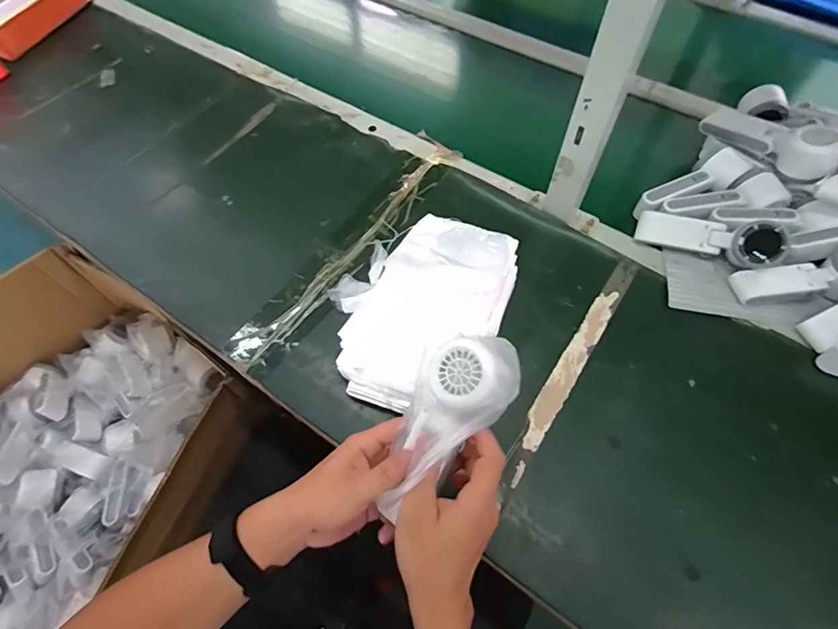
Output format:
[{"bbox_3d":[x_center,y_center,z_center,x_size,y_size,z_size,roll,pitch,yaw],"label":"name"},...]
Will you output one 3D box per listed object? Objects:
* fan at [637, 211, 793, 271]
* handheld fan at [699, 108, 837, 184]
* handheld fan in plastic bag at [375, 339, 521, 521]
[{"bbox_3d":[0.367,-0.100,0.564,0.164,0.050,0.050,21,67,12],"label":"fan"},{"bbox_3d":[0.473,-0.237,0.607,0.048,0.064,0.172,-32,52,-13],"label":"handheld fan"},{"bbox_3d":[0.018,0.083,0.353,0.067,0.041,0.154,36,91,18],"label":"handheld fan in plastic bag"}]

